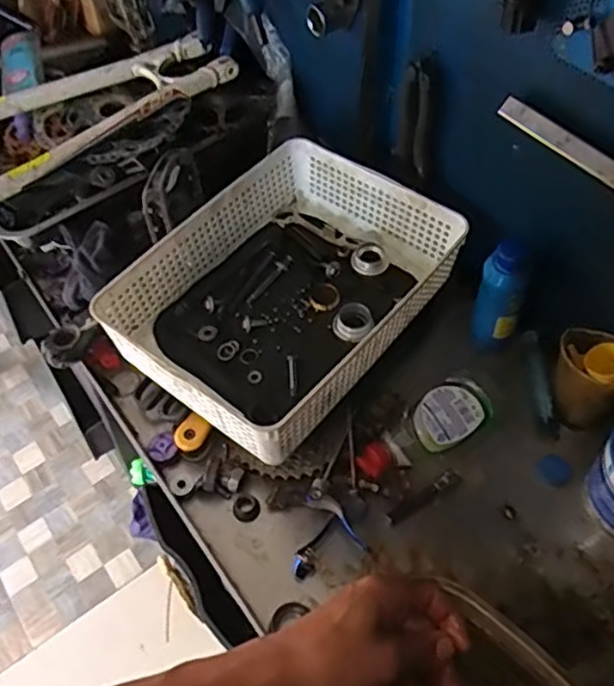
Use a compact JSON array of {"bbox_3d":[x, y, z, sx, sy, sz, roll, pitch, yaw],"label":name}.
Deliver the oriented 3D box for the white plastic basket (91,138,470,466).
[{"bbox_3d":[-0.022,-0.058,0.687,0.247,0.084,0.329,33,62,23],"label":"white plastic basket"}]

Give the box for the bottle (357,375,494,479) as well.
[{"bbox_3d":[0.119,0.086,0.650,0.156,0.048,0.058,-21,56,-12],"label":"bottle"}]

